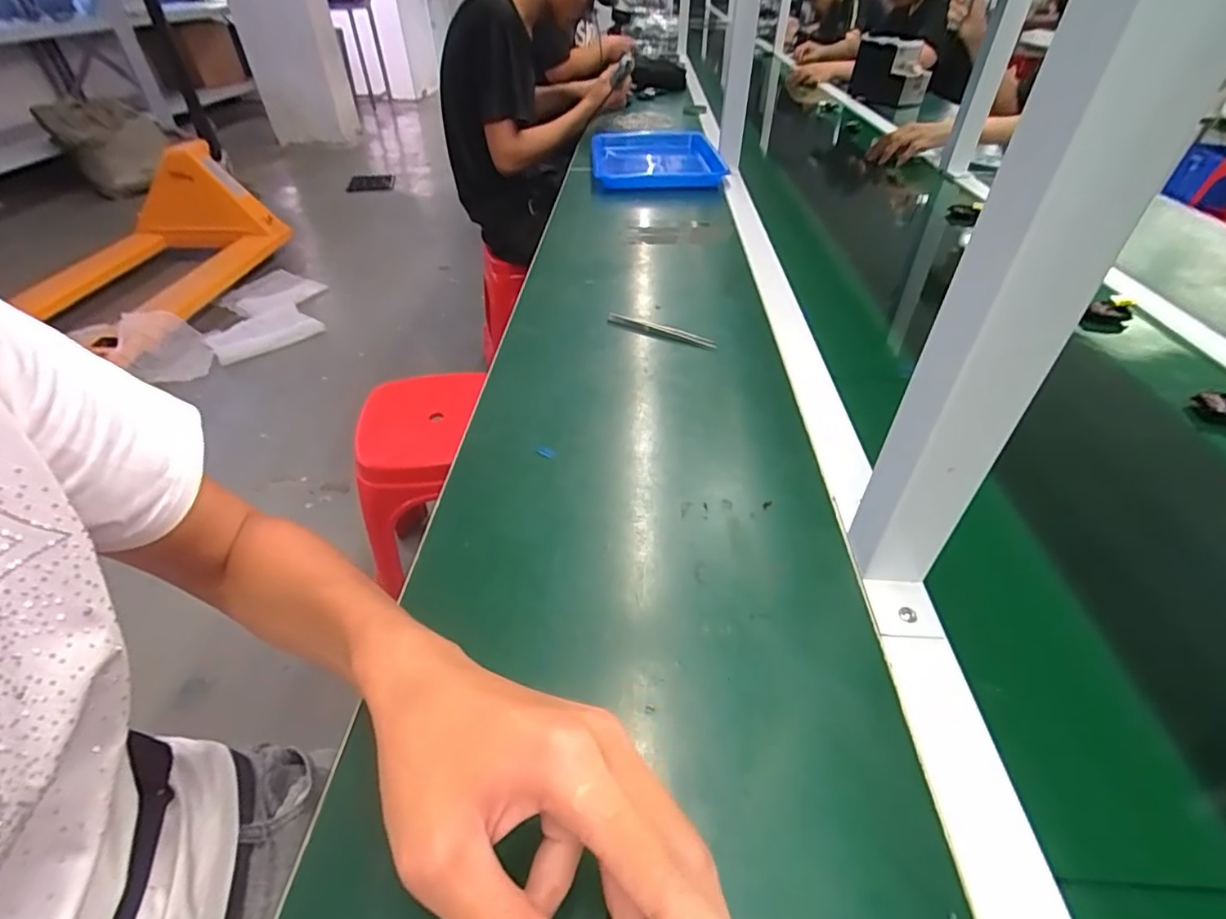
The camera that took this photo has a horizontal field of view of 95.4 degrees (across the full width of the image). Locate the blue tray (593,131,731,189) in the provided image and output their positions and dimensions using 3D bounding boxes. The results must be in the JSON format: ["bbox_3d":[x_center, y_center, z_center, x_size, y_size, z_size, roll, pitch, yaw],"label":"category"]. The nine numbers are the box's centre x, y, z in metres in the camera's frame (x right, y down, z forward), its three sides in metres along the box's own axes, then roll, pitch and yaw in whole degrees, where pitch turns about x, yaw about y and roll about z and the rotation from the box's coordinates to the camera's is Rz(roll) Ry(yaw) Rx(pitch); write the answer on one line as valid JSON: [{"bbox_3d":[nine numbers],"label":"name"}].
[{"bbox_3d":[0.085,-0.595,1.112,0.249,0.046,0.302,-2,42,-2],"label":"blue tray"}]

